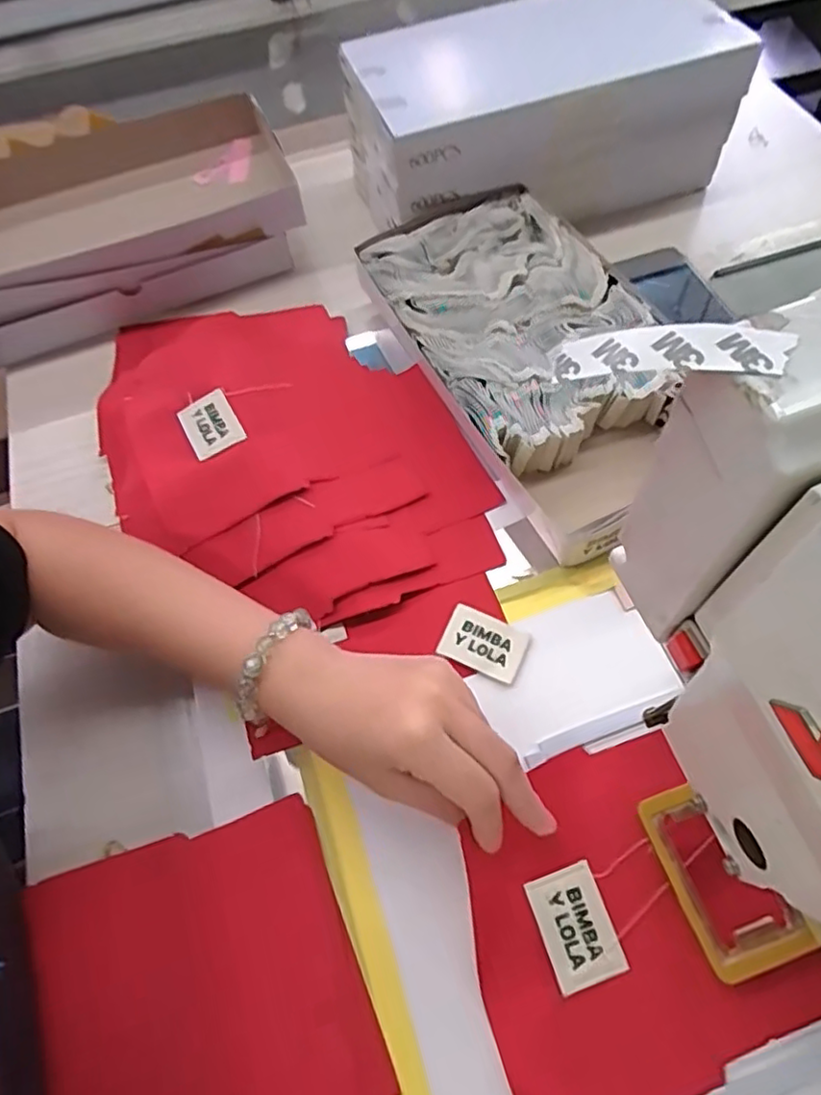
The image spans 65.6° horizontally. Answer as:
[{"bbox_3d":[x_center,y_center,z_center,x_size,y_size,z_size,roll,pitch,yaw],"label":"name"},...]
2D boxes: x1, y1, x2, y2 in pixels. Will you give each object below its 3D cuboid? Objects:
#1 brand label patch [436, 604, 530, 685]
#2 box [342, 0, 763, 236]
[{"bbox_3d":[0.044,0.058,0.383,0.048,0.004,0.033,24,72,11],"label":"brand label patch"},{"bbox_3d":[0.112,-0.379,0.558,0.307,0.115,0.153,-21,63,-7],"label":"box"}]

